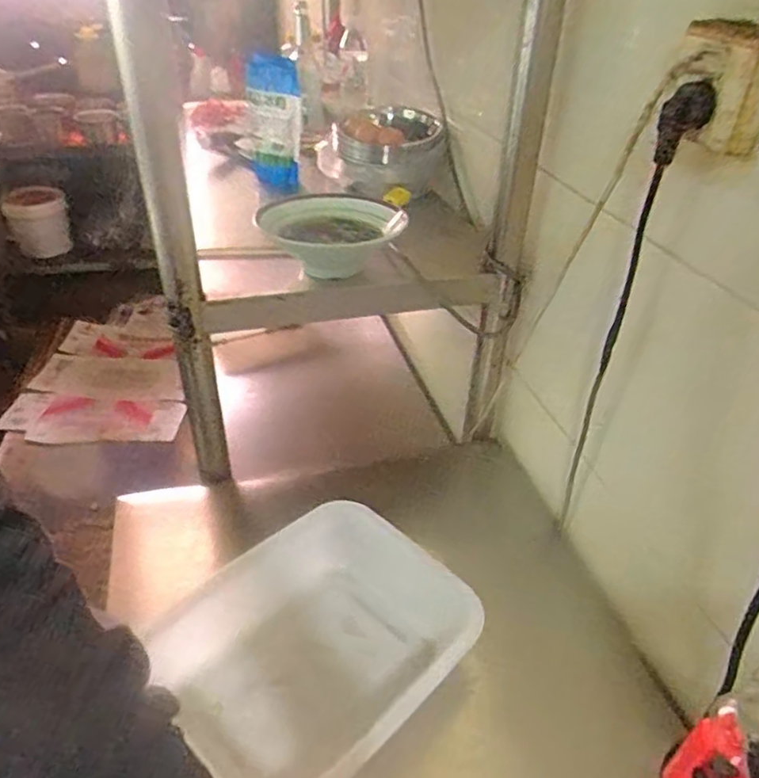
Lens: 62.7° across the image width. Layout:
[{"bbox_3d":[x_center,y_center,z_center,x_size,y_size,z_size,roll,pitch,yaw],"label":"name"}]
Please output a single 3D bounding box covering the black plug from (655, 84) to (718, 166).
[{"bbox_3d":[0.263,-0.228,0.537,0.041,0.064,0.026,16,38,18],"label":"black plug"}]

